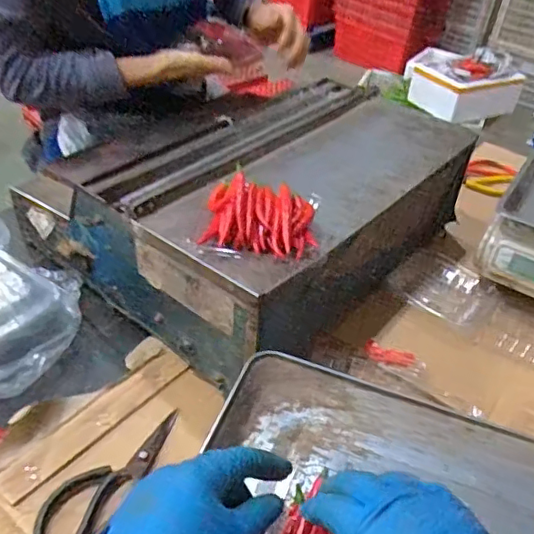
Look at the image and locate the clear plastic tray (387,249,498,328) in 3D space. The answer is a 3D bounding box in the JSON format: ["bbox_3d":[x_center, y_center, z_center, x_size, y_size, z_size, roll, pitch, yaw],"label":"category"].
[{"bbox_3d":[0.241,0.027,0.761,0.125,0.013,0.132,31,46,25],"label":"clear plastic tray"}]

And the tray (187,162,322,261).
[{"bbox_3d":[-0.006,-0.055,0.564,0.115,0.037,0.099,7,40,-1],"label":"tray"}]

